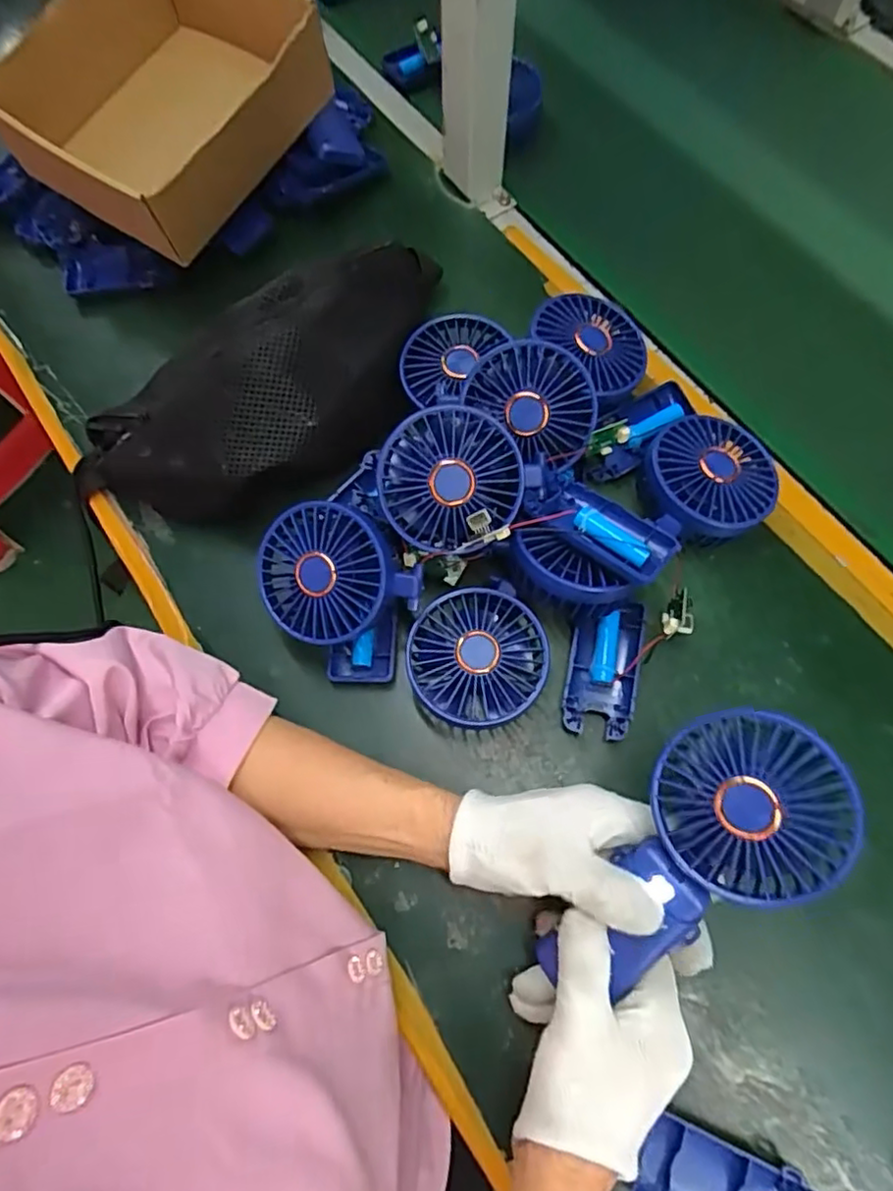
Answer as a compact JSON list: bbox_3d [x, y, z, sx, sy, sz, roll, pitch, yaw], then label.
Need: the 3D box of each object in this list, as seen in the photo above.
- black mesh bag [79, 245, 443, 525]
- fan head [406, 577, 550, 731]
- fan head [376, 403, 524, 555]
[{"bbox_3d":[-0.113,-0.135,0.451,0.309,0.092,0.142,-31,72,-10],"label":"black mesh bag"},{"bbox_3d":[0.020,0.041,0.409,0.085,0.039,0.086,0,70,1],"label":"fan head"},{"bbox_3d":[0.002,-0.069,0.384,0.083,0.025,0.083,-16,107,0],"label":"fan head"}]

